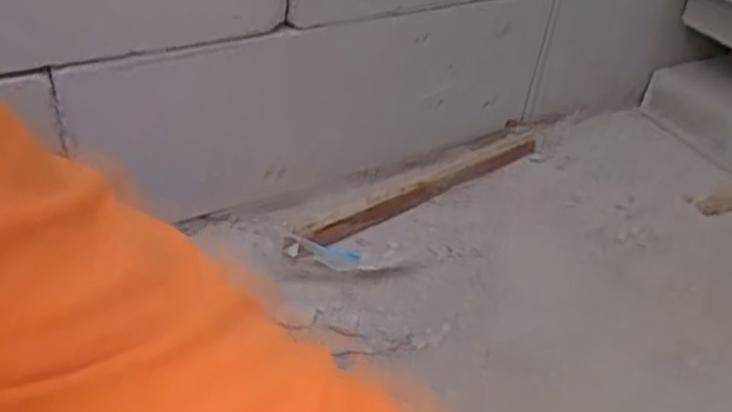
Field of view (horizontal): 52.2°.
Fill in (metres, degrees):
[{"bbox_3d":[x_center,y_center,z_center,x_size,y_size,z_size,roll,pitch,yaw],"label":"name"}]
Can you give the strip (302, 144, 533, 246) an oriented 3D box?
[{"bbox_3d":[0.083,-0.025,0.908,0.376,0.027,0.029,-25,48,-35],"label":"strip"}]

